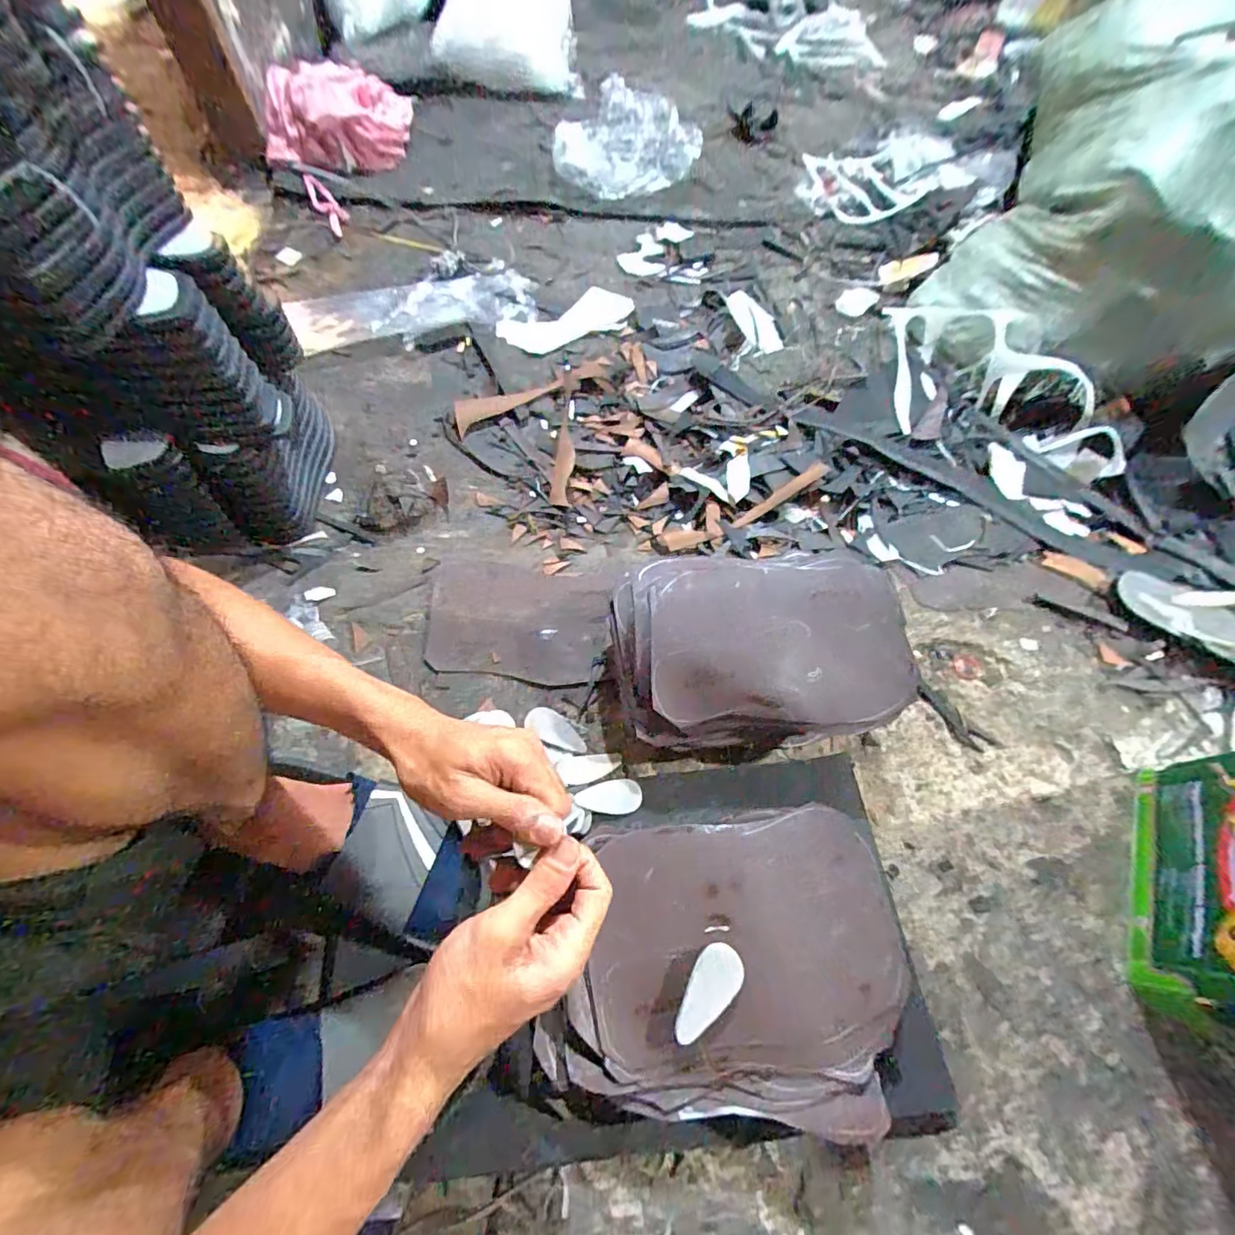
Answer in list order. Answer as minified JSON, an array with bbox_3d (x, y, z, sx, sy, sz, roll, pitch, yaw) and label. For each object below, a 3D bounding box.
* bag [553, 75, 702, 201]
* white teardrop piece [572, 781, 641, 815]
[{"bbox_3d":[0.018,-0.983,1.108,0.260,0.133,0.191,36,68,14],"label":"bag"},{"bbox_3d":[-0.009,0.182,0.536,0.069,0.004,0.032,2,61,-17],"label":"white teardrop piece"}]

